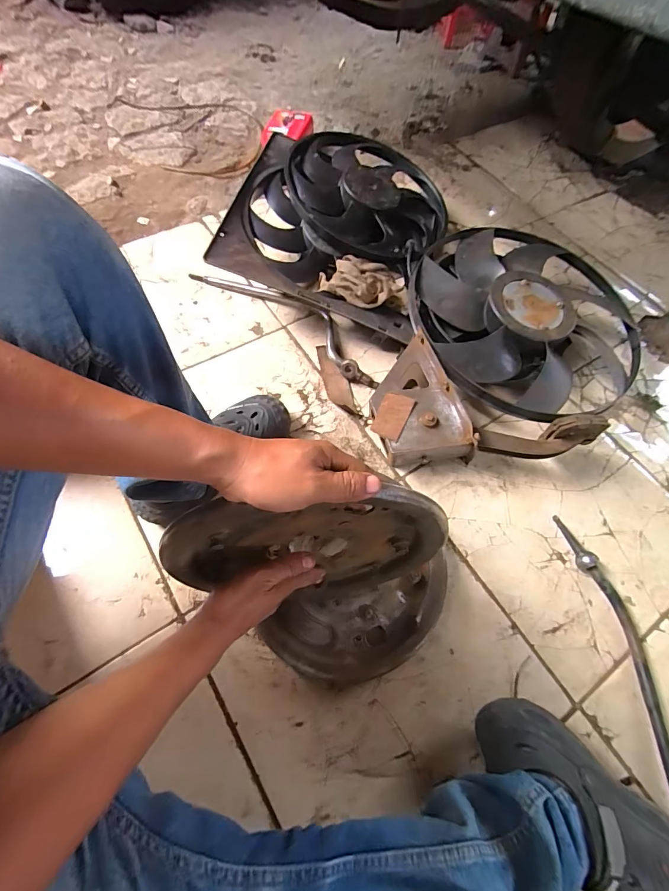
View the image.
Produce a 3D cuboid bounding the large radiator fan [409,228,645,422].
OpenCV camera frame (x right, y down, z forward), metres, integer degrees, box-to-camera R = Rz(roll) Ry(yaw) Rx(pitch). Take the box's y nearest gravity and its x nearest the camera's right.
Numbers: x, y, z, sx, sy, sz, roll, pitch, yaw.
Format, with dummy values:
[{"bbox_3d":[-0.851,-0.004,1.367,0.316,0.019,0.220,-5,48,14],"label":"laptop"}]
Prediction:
[{"bbox_3d":[0.391,-0.281,0.806,0.462,0.092,0.514,25,64,8],"label":"large radiator fan"}]

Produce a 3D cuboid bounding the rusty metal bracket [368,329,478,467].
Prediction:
[{"bbox_3d":[0.136,-0.072,0.708,0.150,0.085,0.231,-13,65,-10],"label":"rusty metal bracket"}]

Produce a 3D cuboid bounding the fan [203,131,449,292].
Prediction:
[{"bbox_3d":[0.023,-0.502,0.857,0.421,0.106,0.499,12,63,2],"label":"fan"}]

